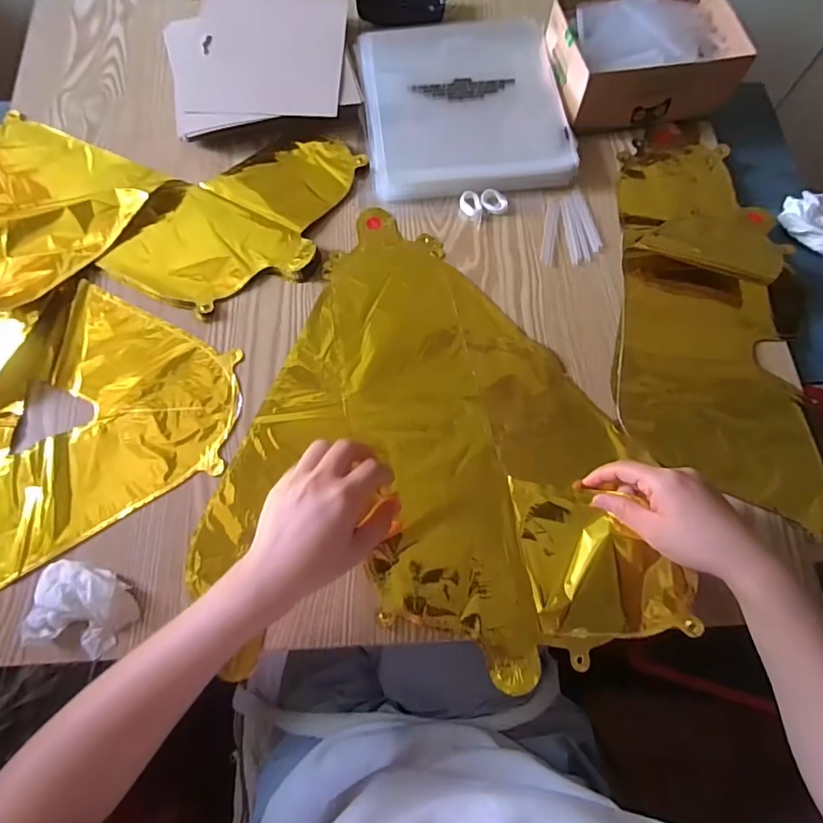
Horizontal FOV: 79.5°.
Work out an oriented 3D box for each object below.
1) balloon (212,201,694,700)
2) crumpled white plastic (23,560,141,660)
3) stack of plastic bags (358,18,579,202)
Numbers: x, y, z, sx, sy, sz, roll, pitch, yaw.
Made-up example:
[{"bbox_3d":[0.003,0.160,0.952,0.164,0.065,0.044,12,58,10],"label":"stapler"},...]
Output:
[{"bbox_3d":[0.021,0.004,0.438,0.342,0.032,0.404,-3,71,-2],"label":"balloon"},{"bbox_3d":[-0.252,0.149,0.375,0.075,0.019,0.058,19,72,6],"label":"crumpled white plastic"},{"bbox_3d":[0.054,-0.341,0.549,0.211,0.027,0.229,-8,72,-3],"label":"stack of plastic bags"}]

